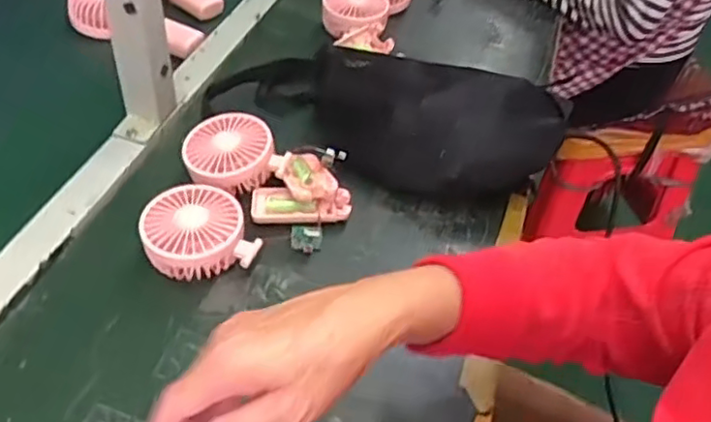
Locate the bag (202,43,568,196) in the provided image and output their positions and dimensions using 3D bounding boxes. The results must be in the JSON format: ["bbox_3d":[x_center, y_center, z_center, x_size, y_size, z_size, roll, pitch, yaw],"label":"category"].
[{"bbox_3d":[0.017,-0.106,0.672,0.374,0.103,0.130,23,47,16],"label":"bag"}]

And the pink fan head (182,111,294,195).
[{"bbox_3d":[-0.125,-0.057,0.641,0.092,0.043,0.085,-13,48,-20],"label":"pink fan head"}]

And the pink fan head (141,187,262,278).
[{"bbox_3d":[-0.142,0.022,0.571,0.092,0.044,0.090,-17,49,-23],"label":"pink fan head"}]

